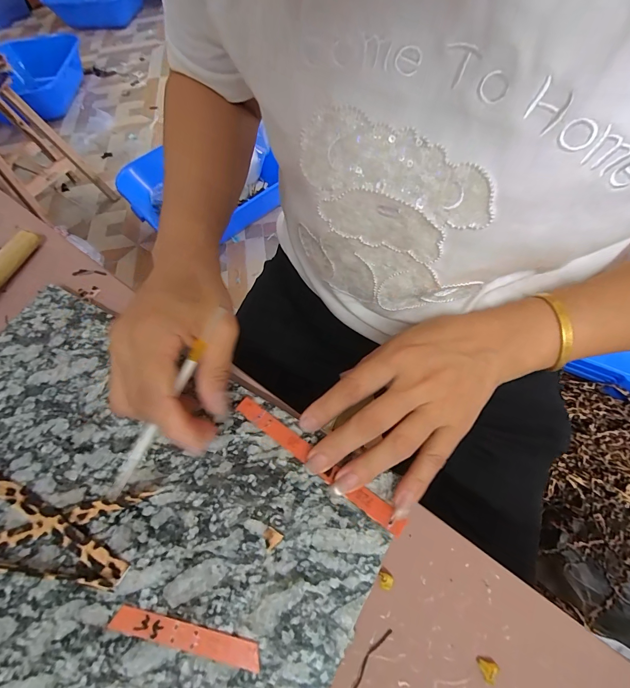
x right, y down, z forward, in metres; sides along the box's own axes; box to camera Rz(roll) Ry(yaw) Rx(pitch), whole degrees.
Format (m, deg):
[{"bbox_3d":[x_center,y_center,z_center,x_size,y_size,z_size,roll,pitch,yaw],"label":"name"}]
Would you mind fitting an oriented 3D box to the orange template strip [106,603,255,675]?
[{"bbox_3d":[-0.072,0.161,0.182,0.085,0.004,0.012,9,64,8],"label":"orange template strip"}]

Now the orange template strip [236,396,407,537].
[{"bbox_3d":[-0.001,0.076,0.219,0.130,0.004,0.013,33,69,19],"label":"orange template strip"}]

